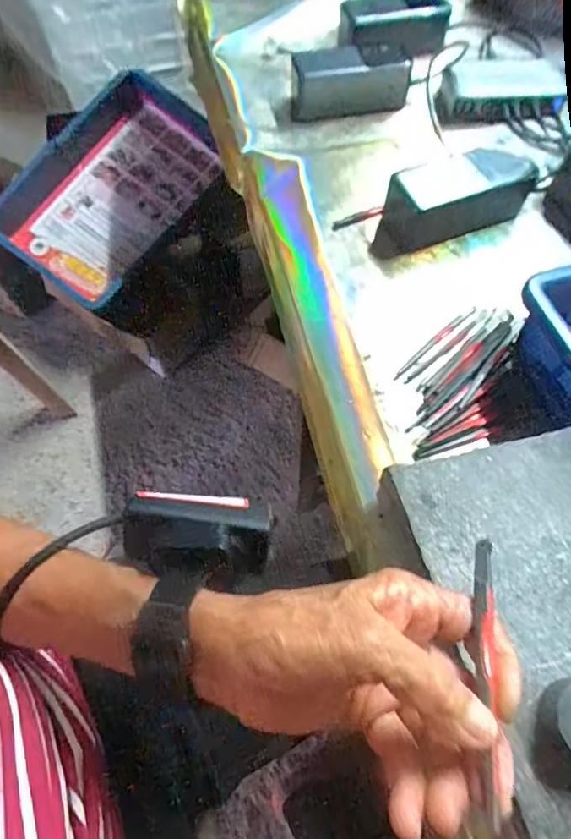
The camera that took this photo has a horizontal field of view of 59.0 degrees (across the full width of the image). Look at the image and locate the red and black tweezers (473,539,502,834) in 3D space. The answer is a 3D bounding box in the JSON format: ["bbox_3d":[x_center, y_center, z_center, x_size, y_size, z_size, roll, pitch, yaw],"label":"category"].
[{"bbox_3d":[0.078,0.094,0.196,0.009,0.008,0.101,9,55,5],"label":"red and black tweezers"}]

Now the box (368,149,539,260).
[{"bbox_3d":[0.148,-0.199,0.456,0.149,0.053,0.047,-19,64,-9],"label":"box"}]

